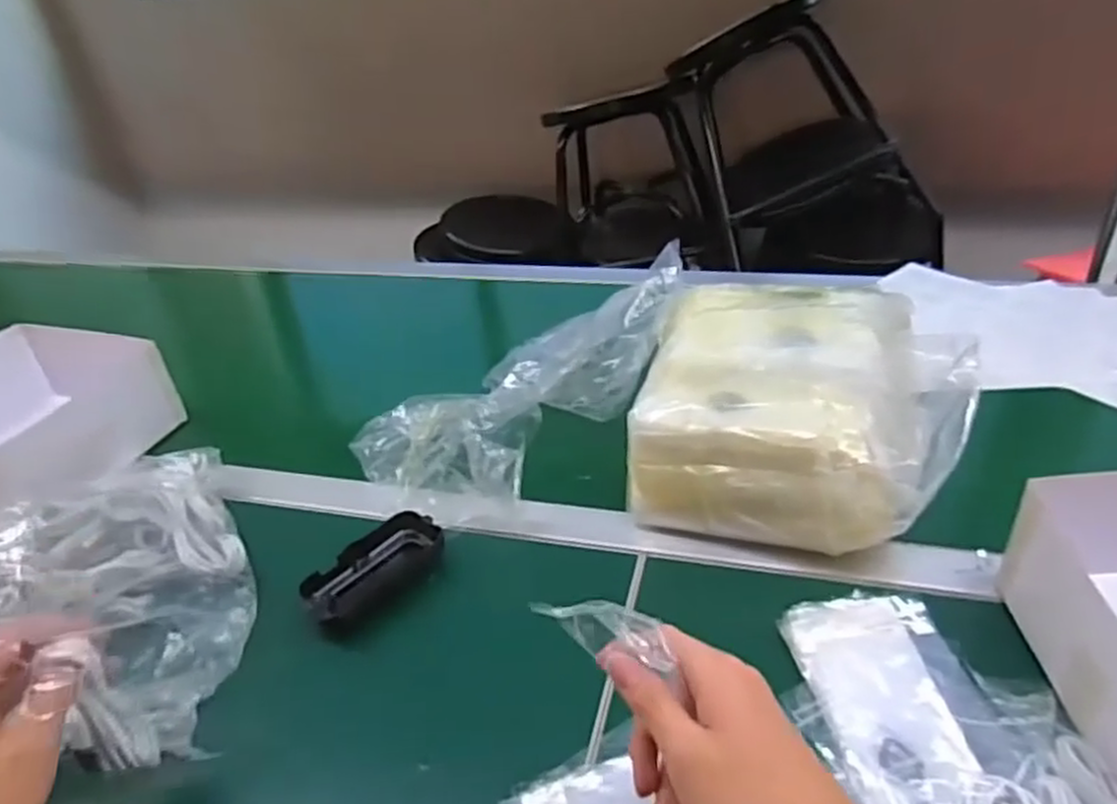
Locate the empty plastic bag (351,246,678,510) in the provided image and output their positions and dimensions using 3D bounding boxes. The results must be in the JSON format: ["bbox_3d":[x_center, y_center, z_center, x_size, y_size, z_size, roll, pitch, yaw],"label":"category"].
[{"bbox_3d":[-0.021,-0.026,0.700,0.297,0.127,0.180,-32,42,-31],"label":"empty plastic bag"}]

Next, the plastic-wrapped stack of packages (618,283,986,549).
[{"bbox_3d":[0.189,0.008,0.622,0.222,0.136,0.228,6,37,17],"label":"plastic-wrapped stack of packages"}]

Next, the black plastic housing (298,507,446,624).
[{"bbox_3d":[-0.141,0.126,0.589,0.061,0.026,0.107,26,46,37],"label":"black plastic housing"}]

